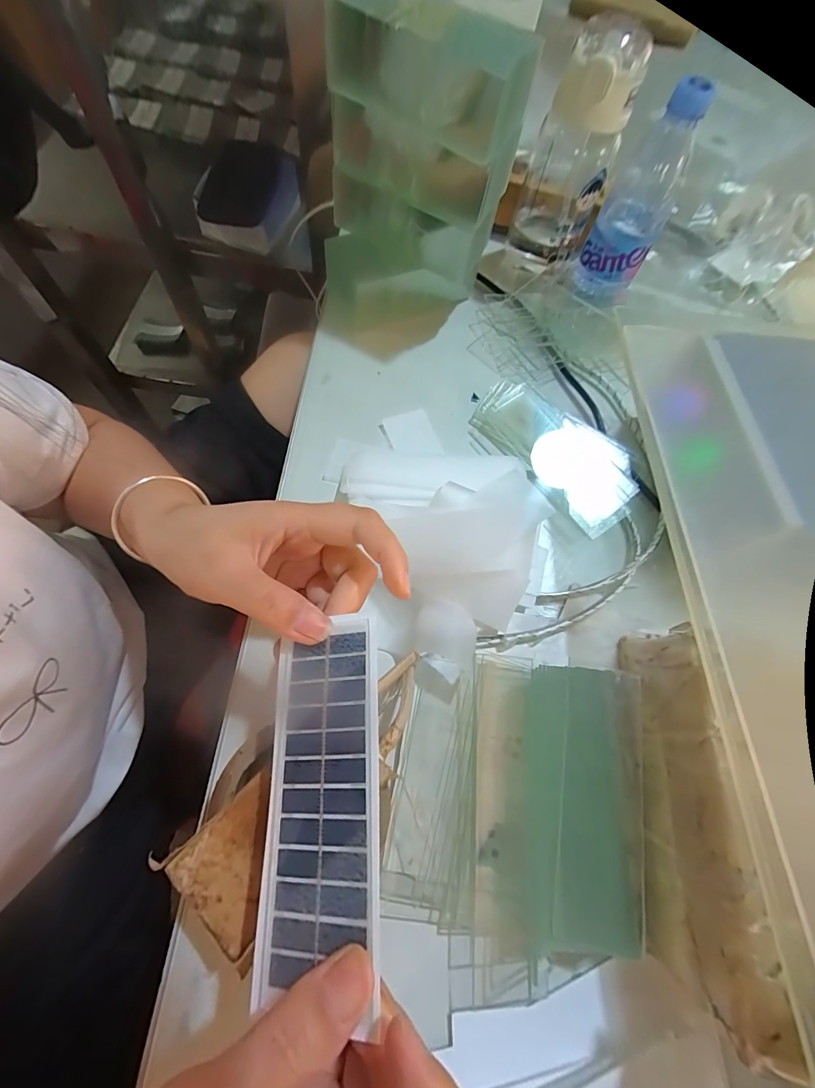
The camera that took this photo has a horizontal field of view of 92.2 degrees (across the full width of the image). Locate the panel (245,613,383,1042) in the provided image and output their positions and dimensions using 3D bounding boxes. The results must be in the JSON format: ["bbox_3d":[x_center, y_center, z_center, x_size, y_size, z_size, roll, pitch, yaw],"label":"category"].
[{"bbox_3d":[-0.036,0.100,0.165,0.050,0.004,0.130,-13,63,15],"label":"panel"}]

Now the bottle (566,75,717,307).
[{"bbox_3d":[0.203,-0.304,0.352,0.063,0.149,0.060,25,67,8],"label":"bottle"}]

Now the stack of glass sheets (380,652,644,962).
[{"bbox_3d":[0.064,0.146,0.233,0.136,0.023,0.149,7,67,14],"label":"stack of glass sheets"}]

